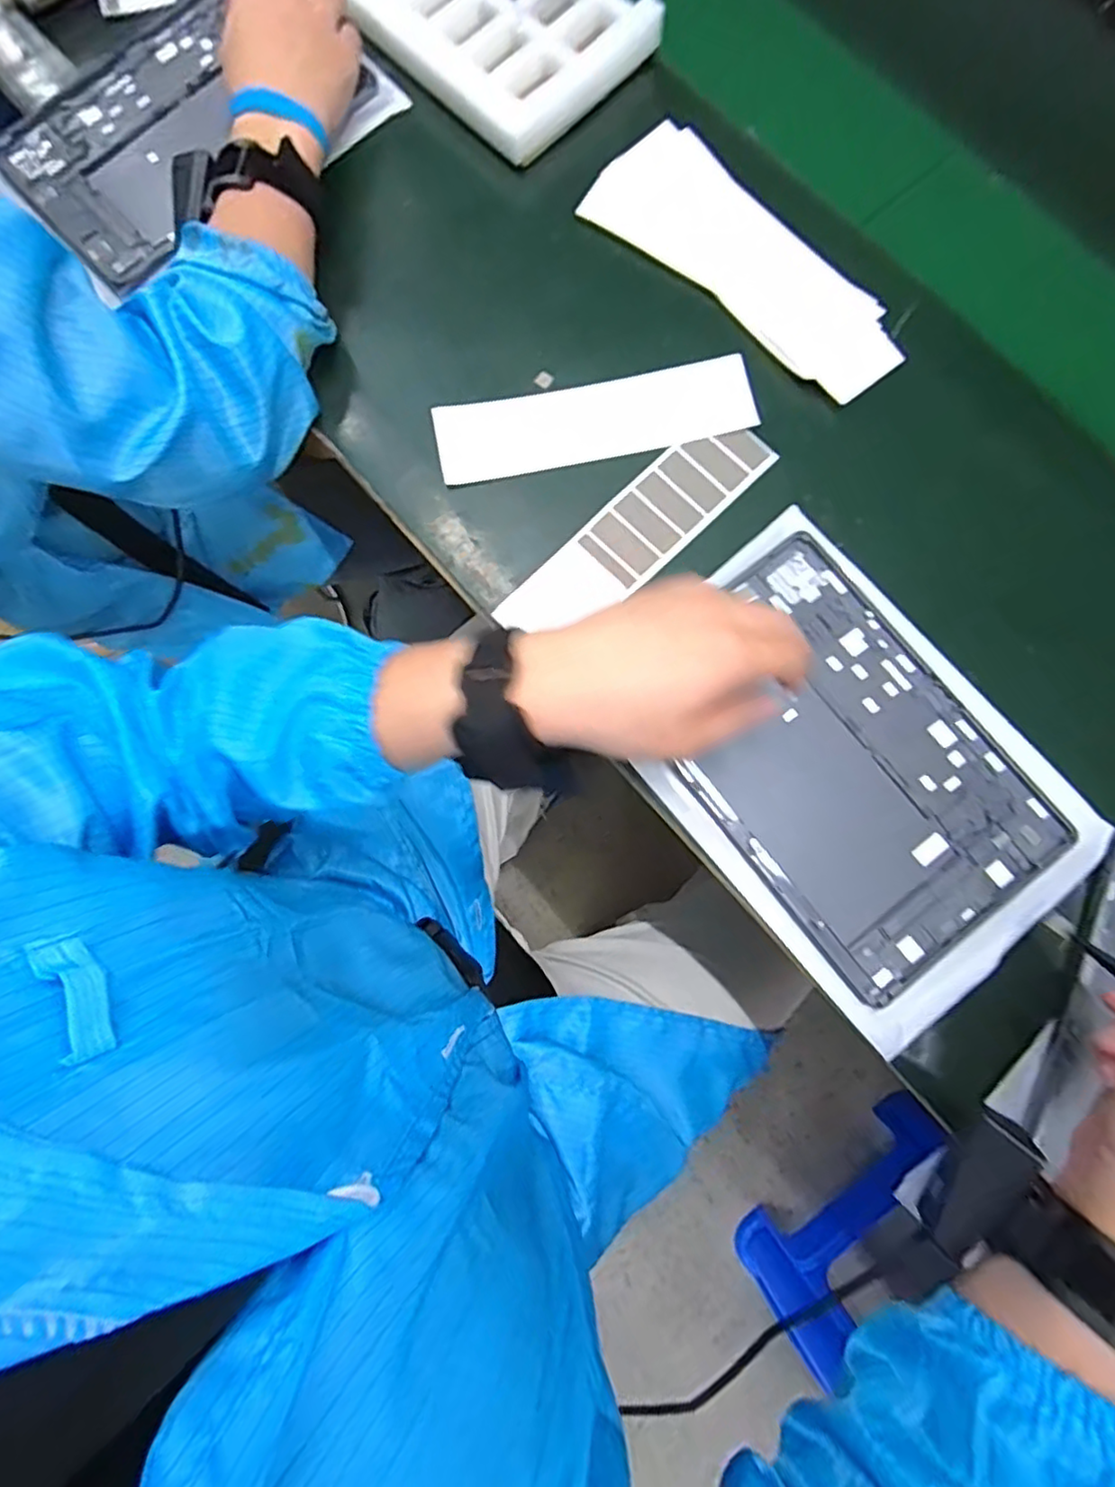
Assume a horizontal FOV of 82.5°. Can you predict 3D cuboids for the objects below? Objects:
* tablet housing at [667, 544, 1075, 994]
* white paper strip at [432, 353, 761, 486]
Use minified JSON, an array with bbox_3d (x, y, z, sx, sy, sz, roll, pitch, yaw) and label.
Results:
[{"bbox_3d":[0.178,0.011,0.401,0.166,0.014,0.249,-37,82,-7],"label":"tablet housing"},{"bbox_3d":[0.026,-0.225,0.443,0.217,0.008,0.057,-11,82,0],"label":"white paper strip"}]

